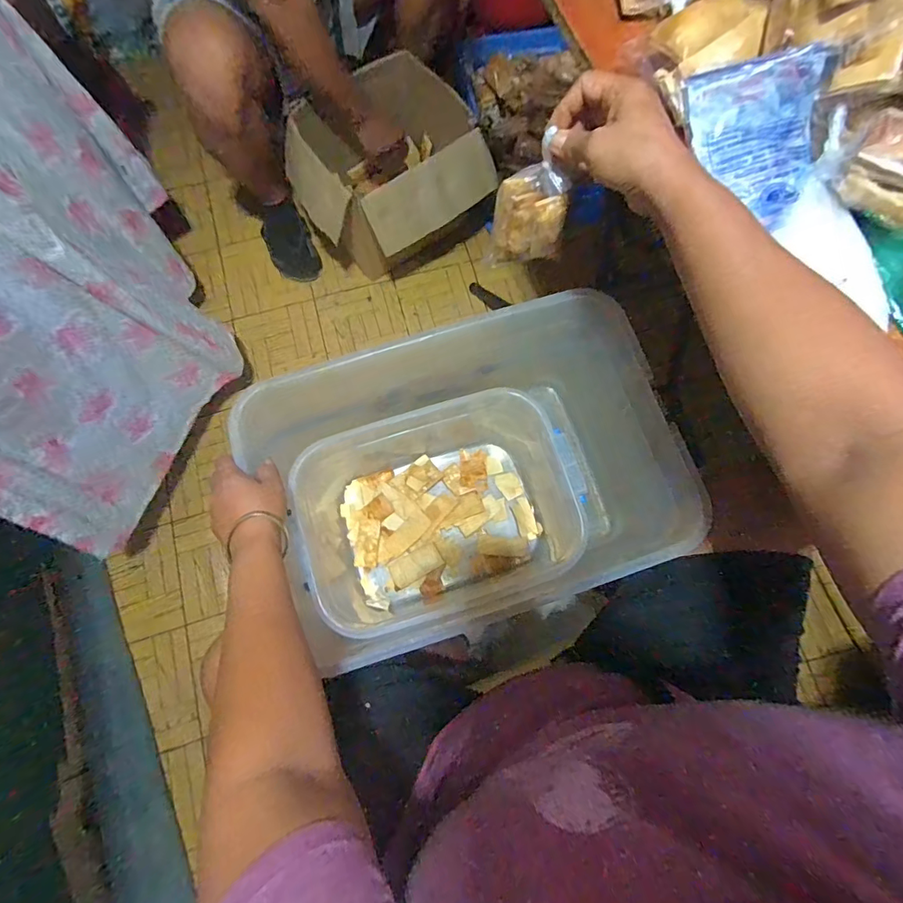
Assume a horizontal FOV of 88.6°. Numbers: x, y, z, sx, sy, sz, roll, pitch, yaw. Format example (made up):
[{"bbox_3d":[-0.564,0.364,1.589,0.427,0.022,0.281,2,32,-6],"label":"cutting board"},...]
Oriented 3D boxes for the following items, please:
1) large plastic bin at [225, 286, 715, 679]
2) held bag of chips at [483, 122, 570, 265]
[{"bbox_3d":[0.015,0.029,0.627,0.455,0.249,0.341,-17,77,-6],"label":"large plastic bin"},{"bbox_3d":[0.078,-0.235,0.470,0.068,0.123,0.031,17,76,3],"label":"held bag of chips"}]

